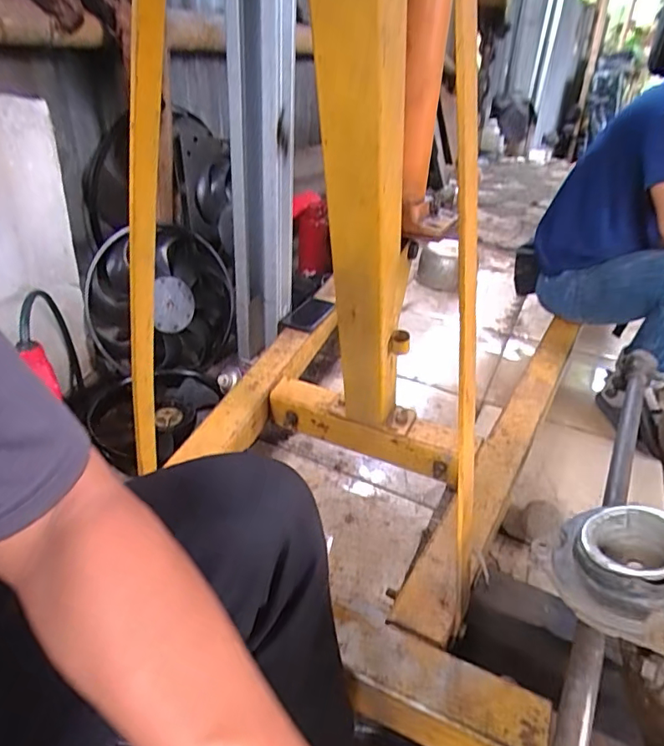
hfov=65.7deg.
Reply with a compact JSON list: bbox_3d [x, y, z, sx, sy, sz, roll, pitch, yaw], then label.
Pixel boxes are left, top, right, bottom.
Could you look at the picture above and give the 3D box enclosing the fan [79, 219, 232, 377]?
[{"bbox_3d":[-0.383,-0.158,1.198,0.109,0.334,0.364,22,40,33],"label":"fan"}]

